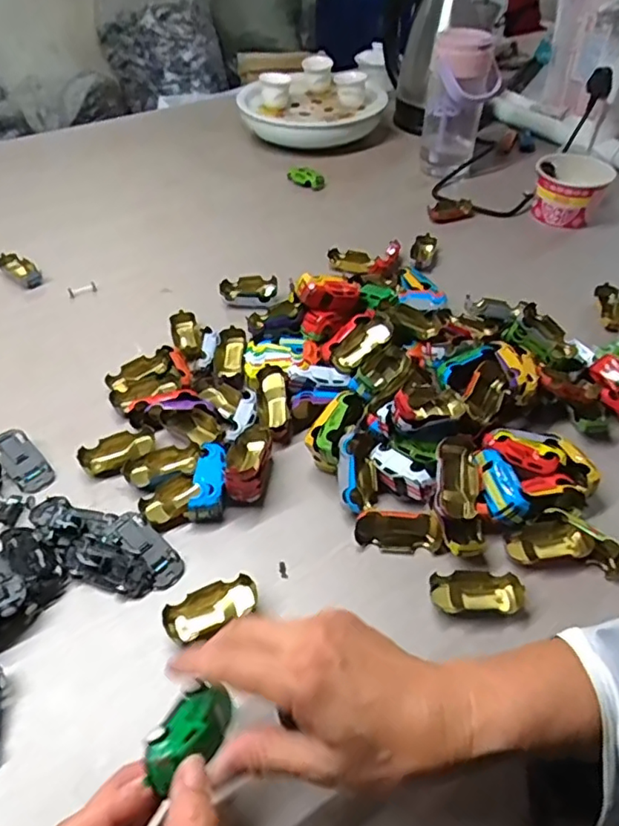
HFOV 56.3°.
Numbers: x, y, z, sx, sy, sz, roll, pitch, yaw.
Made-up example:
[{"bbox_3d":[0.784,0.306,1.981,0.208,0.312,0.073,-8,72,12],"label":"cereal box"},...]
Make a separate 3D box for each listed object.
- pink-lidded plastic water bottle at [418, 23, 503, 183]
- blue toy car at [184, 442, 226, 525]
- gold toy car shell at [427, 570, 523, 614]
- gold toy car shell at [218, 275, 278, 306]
[{"bbox_3d":[0.216,-0.435,0.837,0.097,0.184,0.078,9,47,8],"label":"pink-lidded plastic water bottle"},{"bbox_3d":[-0.081,0.054,0.477,0.026,0.027,0.069,2,47,1],"label":"blue toy car"},{"bbox_3d":[0.120,0.129,0.414,0.064,0.015,0.028,-1,47,-2],"label":"gold toy car shell"},{"bbox_3d":[-0.070,-0.143,0.668,0.066,0.020,0.034,2,47,1],"label":"gold toy car shell"}]

